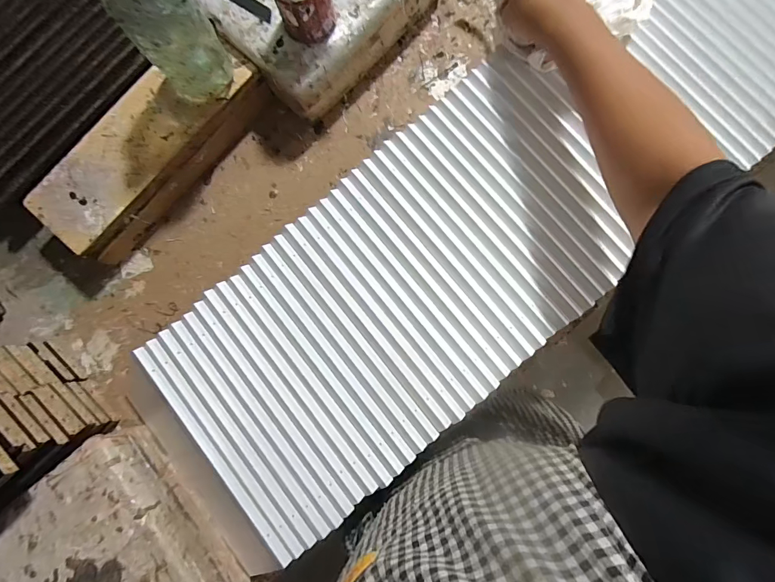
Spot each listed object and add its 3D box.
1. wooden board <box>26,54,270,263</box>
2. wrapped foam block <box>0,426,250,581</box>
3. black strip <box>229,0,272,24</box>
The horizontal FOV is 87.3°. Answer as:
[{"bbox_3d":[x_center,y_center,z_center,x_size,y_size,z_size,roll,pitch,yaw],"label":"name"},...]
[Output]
[{"bbox_3d":[-0.308,-0.191,0.538,0.109,0.076,0.317,42,90,3],"label":"wooden board"},{"bbox_3d":[-0.307,0.310,0.463,0.170,0.103,0.247,-39,87,0],"label":"wrapped foam block"},{"bbox_3d":[-0.181,-0.358,0.500,0.091,0.008,0.017,32,87,6],"label":"black strip"}]

